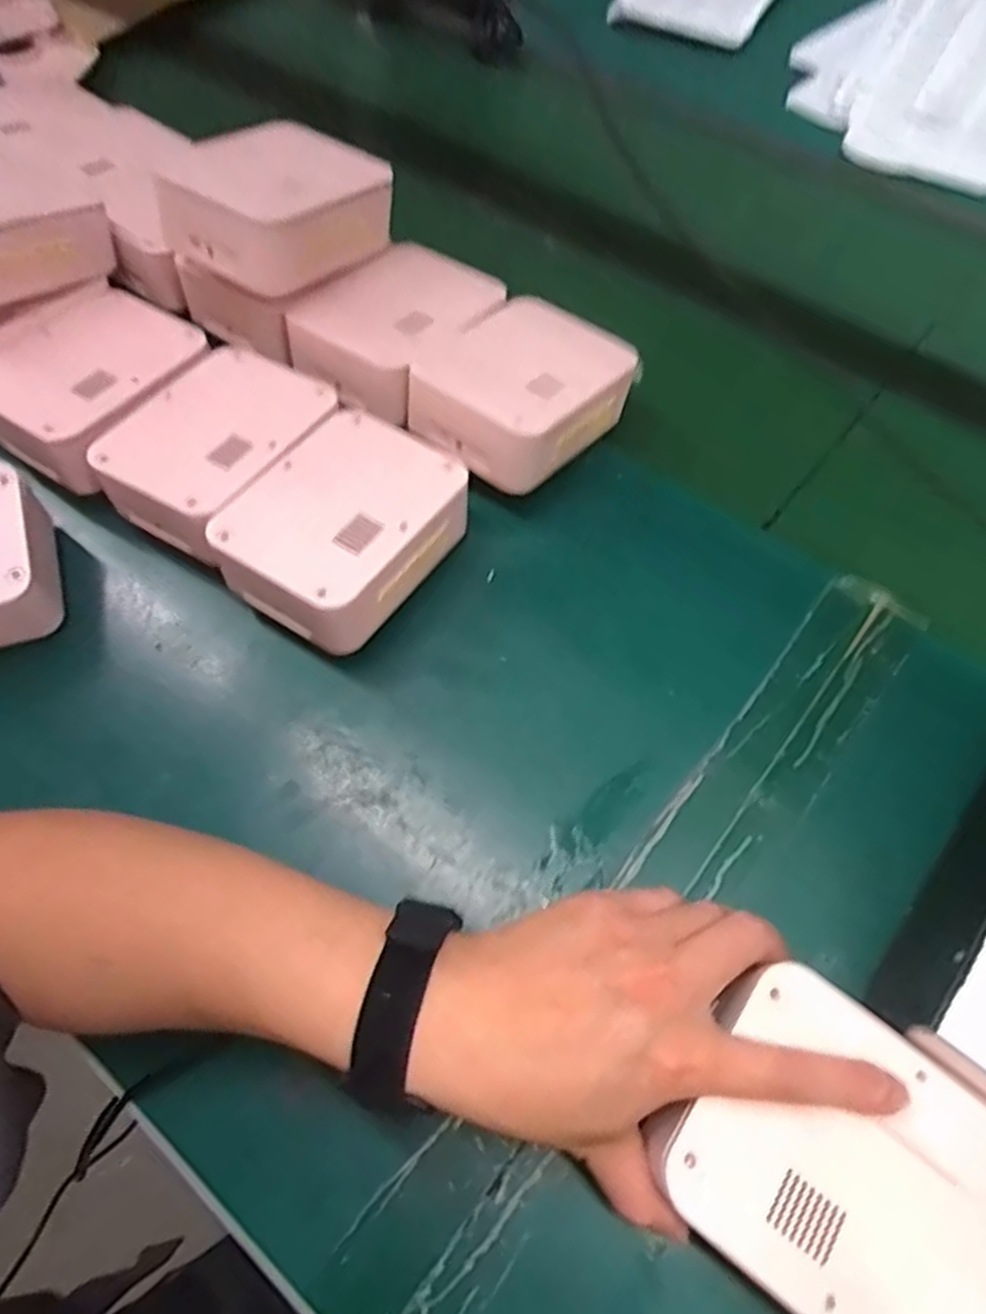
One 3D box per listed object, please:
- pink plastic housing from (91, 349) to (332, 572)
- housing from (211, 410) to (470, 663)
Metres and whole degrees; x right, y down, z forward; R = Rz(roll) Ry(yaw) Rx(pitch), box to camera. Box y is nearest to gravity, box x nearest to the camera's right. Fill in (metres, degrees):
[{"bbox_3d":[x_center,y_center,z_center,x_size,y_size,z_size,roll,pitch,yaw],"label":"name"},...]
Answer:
[{"bbox_3d":[-0.163,-0.132,0.465,0.103,0.052,0.139,27,67,15],"label":"pink plastic housing"},{"bbox_3d":[-0.084,-0.073,0.439,0.099,0.066,0.130,29,68,16],"label":"housing"}]

